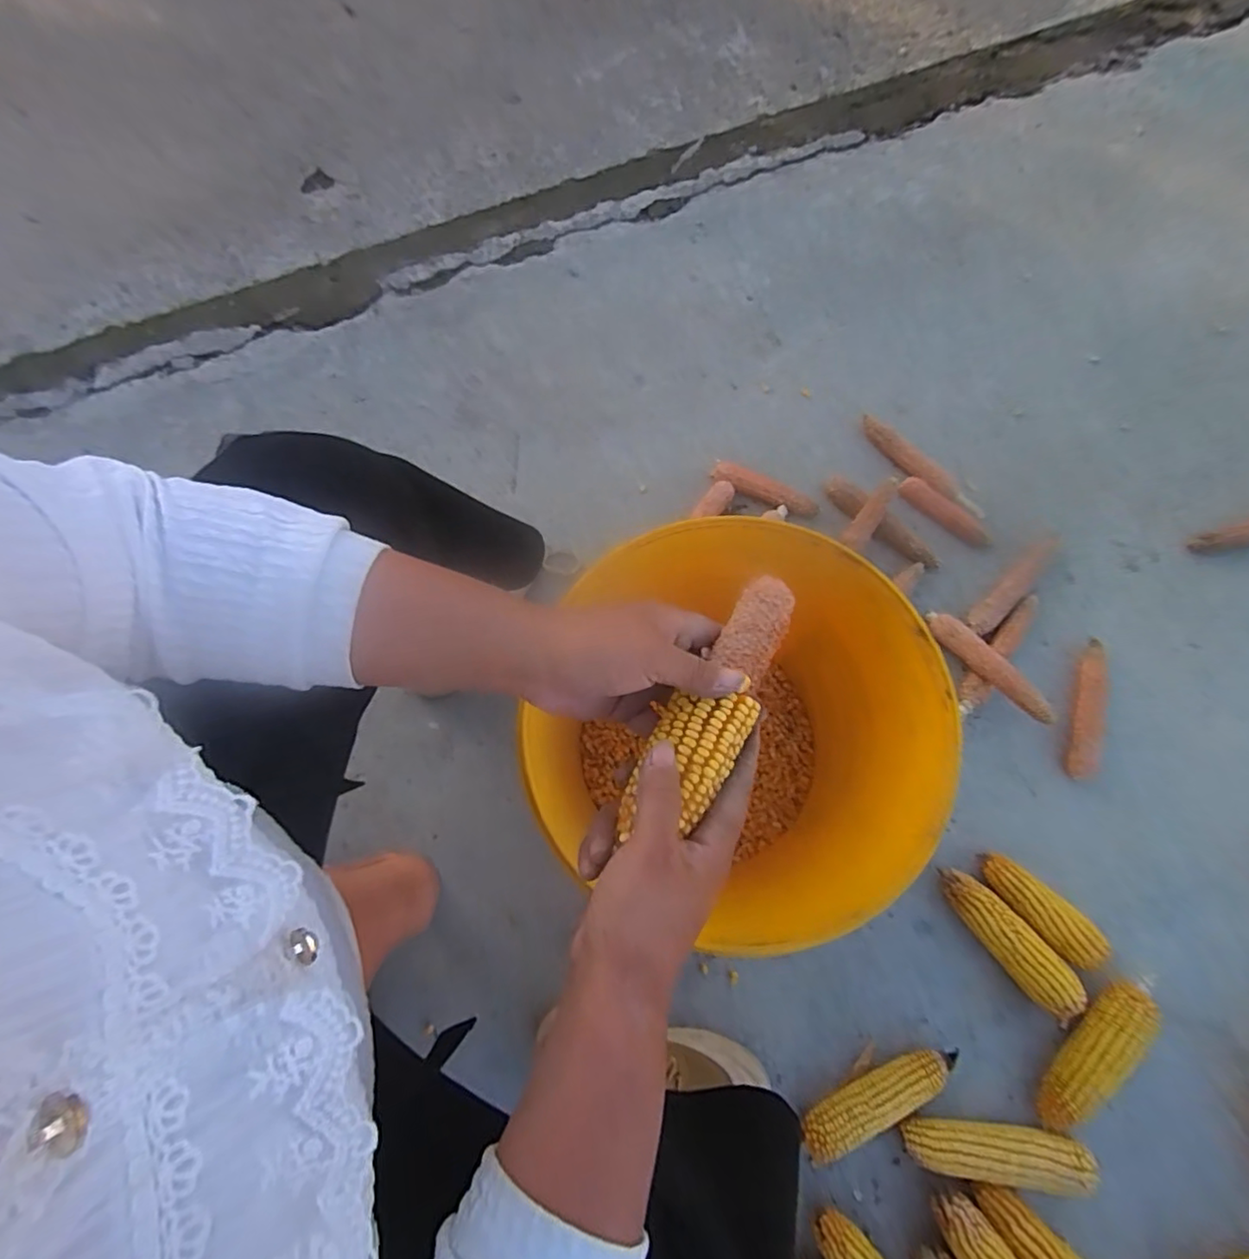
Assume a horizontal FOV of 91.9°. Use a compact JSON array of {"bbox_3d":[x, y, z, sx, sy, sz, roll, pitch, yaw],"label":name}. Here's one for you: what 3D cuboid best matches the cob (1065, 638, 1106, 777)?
[{"bbox_3d":[0.561,0.095,0.731,0.030,0.023,0.173,17,78,6],"label":"cob"}]

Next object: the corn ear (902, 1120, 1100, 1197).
[{"bbox_3d":[0.371,0.524,0.606,0.176,0.046,0.047,2,76,3],"label":"corn ear"}]

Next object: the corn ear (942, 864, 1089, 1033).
[{"bbox_3d":[0.421,0.341,0.658,0.052,0.055,0.176,-42,78,-8],"label":"corn ear"}]

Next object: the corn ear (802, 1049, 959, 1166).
[{"bbox_3d":[0.263,0.485,0.621,0.174,0.042,0.047,-24,77,-4],"label":"corn ear"}]

